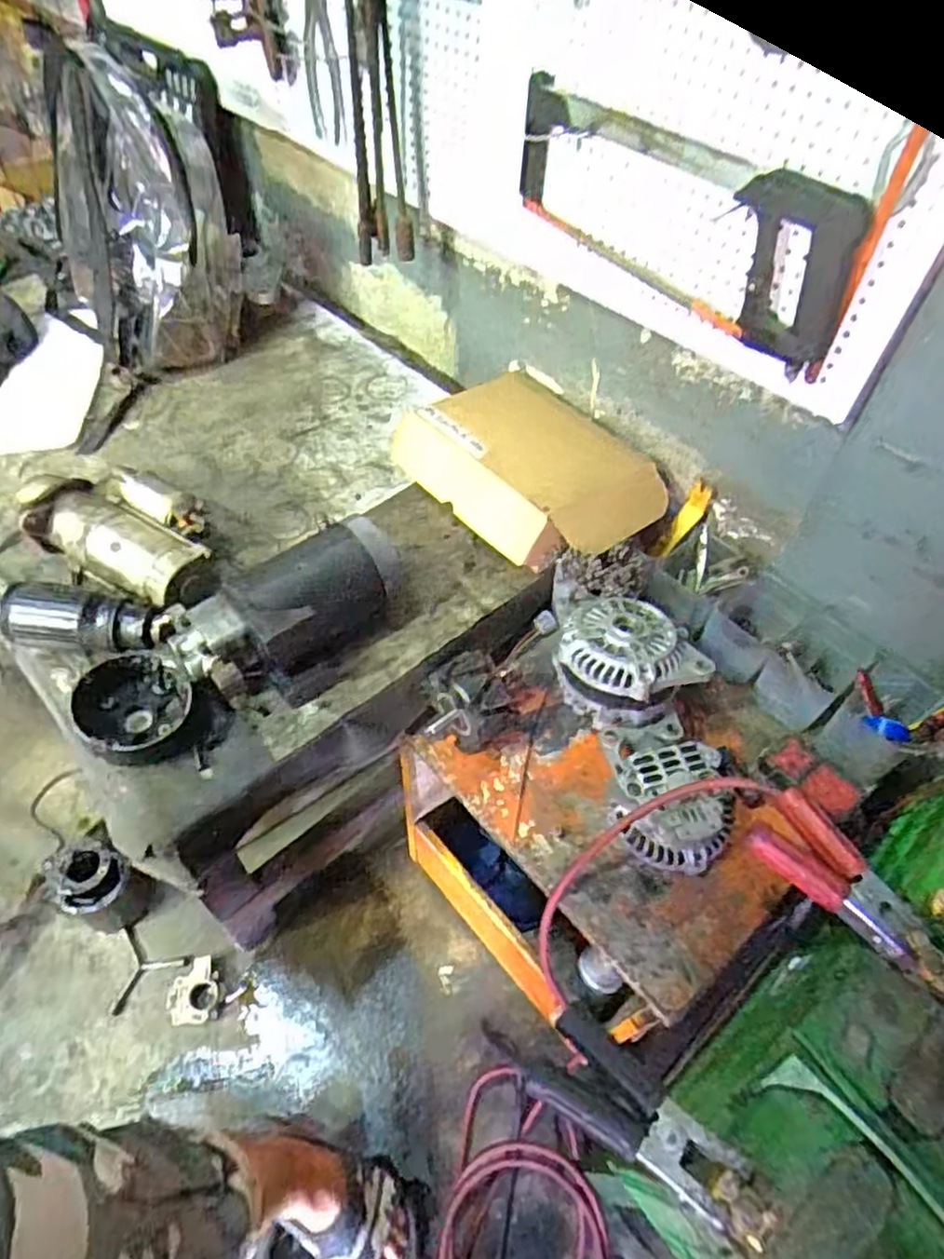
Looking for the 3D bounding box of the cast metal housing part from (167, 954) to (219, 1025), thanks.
[{"bbox_3d":[-0.429,0.556,1.083,0.073,0.016,0.088,-6,54,-6],"label":"cast metal housing part"}]

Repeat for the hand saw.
[{"bbox_3d":[0.196,-0.406,0.705,0.383,0.151,0.039,38,61,23],"label":"hand saw"}]

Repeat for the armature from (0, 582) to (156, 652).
[{"bbox_3d":[-0.432,-0.008,0.790,0.168,0.061,0.067,4,54,1],"label":"armature"}]

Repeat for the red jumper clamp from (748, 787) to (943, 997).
[{"bbox_3d":[0.328,0.232,0.613,0.078,0.048,0.186,-35,62,-24],"label":"red jumper clamp"}]

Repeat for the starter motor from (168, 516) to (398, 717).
[{"bbox_3d":[-0.195,-0.018,0.776,0.249,0.117,0.127,-37,63,-25],"label":"starter motor"}]

